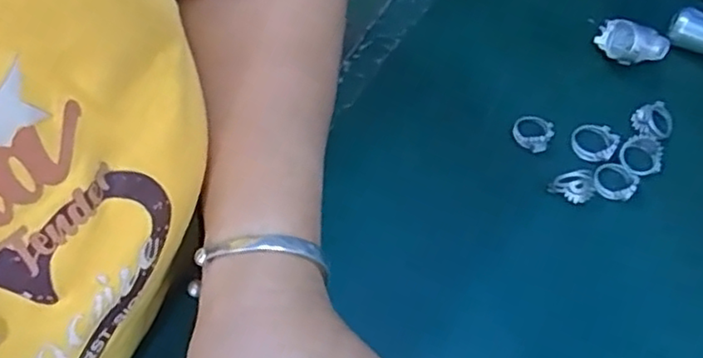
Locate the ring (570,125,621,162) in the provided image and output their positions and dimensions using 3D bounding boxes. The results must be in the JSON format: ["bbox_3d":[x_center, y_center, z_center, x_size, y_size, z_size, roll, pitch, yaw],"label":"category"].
[{"bbox_3d":[0.133,-0.021,0.344,0.023,0.004,0.023,1,63,-2],"label":"ring"}]

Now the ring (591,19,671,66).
[{"bbox_3d":[0.163,-0.077,0.365,0.041,0.022,0.020,14,63,5],"label":"ring"}]

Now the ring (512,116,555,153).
[{"bbox_3d":[0.100,-0.026,0.348,0.021,0.005,0.019,29,65,12],"label":"ring"}]

